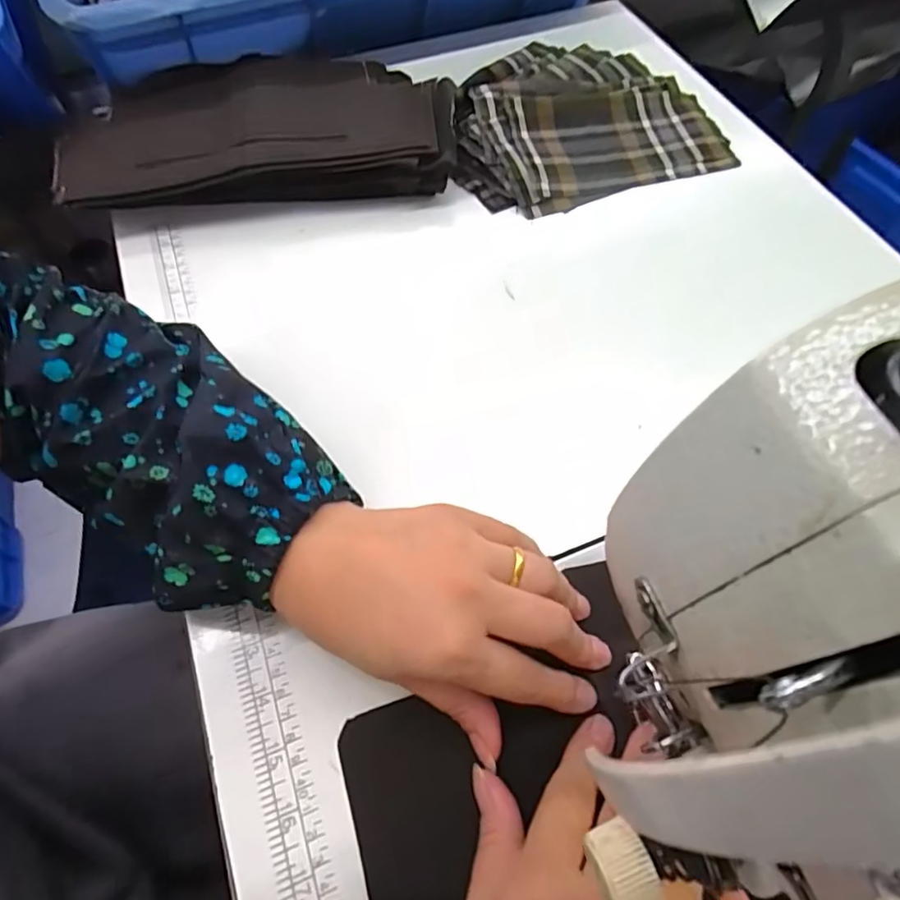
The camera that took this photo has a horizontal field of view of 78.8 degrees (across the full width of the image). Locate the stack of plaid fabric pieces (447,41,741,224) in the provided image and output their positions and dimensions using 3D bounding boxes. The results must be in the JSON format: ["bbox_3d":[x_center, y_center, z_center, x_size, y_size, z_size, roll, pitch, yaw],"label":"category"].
[{"bbox_3d":[0.105,-0.288,0.466,0.227,0.036,0.174,-20,64,-9],"label":"stack of plaid fabric pieces"}]

